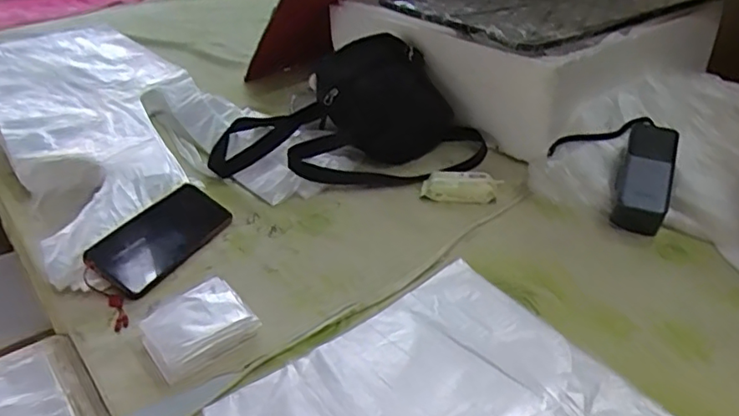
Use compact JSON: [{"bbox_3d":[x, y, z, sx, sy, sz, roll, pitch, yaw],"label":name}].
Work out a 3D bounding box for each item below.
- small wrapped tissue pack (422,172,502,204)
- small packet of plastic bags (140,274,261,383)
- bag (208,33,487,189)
[{"bbox_3d":[0.116,-0.029,0.744,0.097,0.019,0.050,3,33,7],"label":"small wrapped tissue pack"},{"bbox_3d":[-0.163,0.112,0.550,0.096,0.037,0.075,-29,42,-33],"label":"small packet of plastic bags"},{"bbox_3d":[-0.033,-0.135,0.813,0.379,0.142,0.183,0,33,2],"label":"bag"}]

